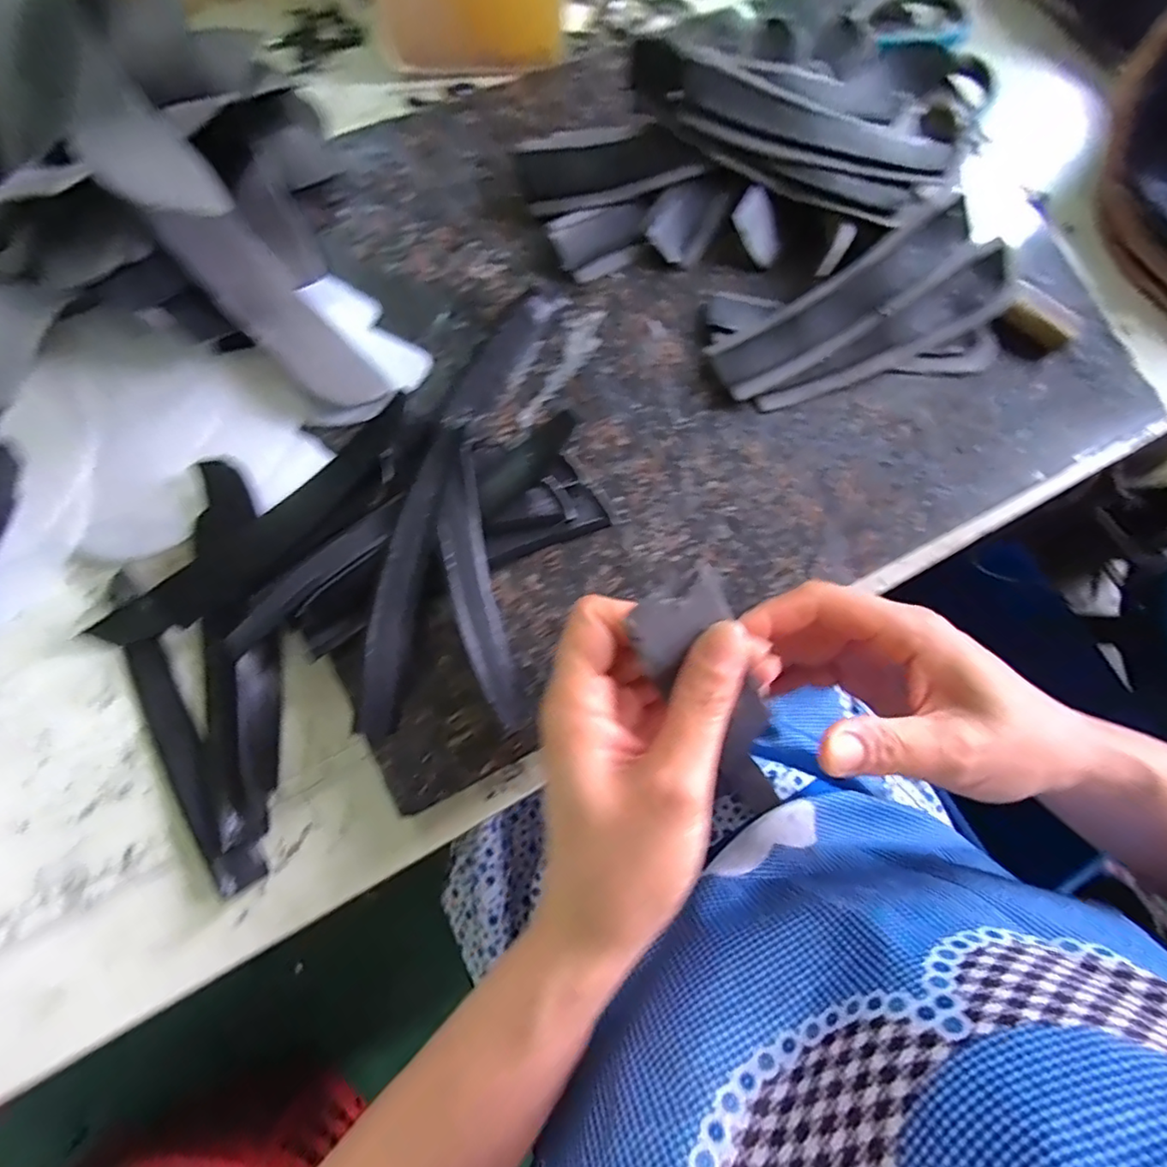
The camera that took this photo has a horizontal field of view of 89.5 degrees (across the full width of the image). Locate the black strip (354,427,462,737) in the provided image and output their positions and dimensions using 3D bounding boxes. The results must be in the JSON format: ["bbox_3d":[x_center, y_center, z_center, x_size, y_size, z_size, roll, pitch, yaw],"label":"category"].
[{"bbox_3d":[-0.085,-0.005,0.284,0.021,0.007,0.151,15,83,-28],"label":"black strip"}]

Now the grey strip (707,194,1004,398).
[{"bbox_3d":[0.148,-0.157,0.327,0.160,0.008,0.038,-32,95,2],"label":"grey strip"}]

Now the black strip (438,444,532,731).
[{"bbox_3d":[-0.053,0.003,0.291,0.022,0.020,0.135,-13,81,-7],"label":"black strip"}]

